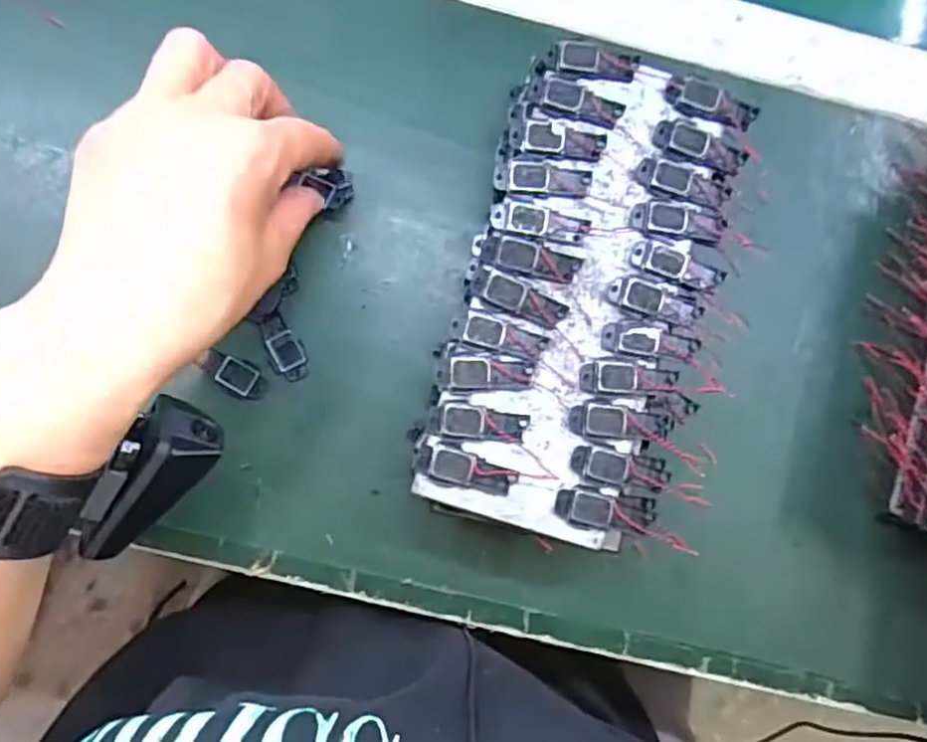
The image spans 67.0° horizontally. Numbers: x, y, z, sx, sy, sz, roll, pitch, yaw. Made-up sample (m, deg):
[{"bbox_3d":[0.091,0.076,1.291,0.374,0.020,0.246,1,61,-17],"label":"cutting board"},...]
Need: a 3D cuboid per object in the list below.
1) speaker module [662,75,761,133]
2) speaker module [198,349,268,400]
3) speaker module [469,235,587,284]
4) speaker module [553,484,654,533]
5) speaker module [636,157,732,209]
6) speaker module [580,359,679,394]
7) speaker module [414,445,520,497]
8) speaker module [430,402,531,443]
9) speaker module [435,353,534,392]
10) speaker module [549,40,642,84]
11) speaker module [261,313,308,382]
[{"bbox_3d":[0.106,-0.115,0.297,0.040,0.005,0.016,15,85,-3],"label":"speaker module"},{"bbox_3d":[-0.108,0.002,0.333,0.031,0.004,0.015,26,85,-2],"label":"speaker module"},{"bbox_3d":[0.026,-0.046,0.286,0.045,0.007,0.013,13,85,-3],"label":"speaker module"},{"bbox_3d":[0.057,0.056,0.282,0.041,0.007,0.015,12,85,-3],"label":"speaker module"},{"bbox_3d":[0.093,-0.080,0.294,0.040,0.006,0.016,13,85,-3],"label":"speaker module"},{"bbox_3d":[0.068,0.003,0.286,0.040,0.004,0.013,2,86,-4],"label":"speaker module"},{"bbox_3d":[0.001,0.039,0.279,0.041,0.005,0.014,17,85,-3],"label":"speaker module"},{"bbox_3d":[0.007,0.021,0.280,0.038,0.004,0.014,9,86,-3],"label":"speaker module"},{"bbox_3d":[0.009,0.000,0.282,0.038,0.005,0.014,-2,86,-4],"label":"speaker module"},{"bbox_3d":[0.055,-0.130,0.295,0.038,0.005,0.014,10,86,-3],"label":"speaker module"},{"bbox_3d":[-0.085,-0.011,0.334,0.017,0.004,0.033,-19,88,-5],"label":"speaker module"}]

